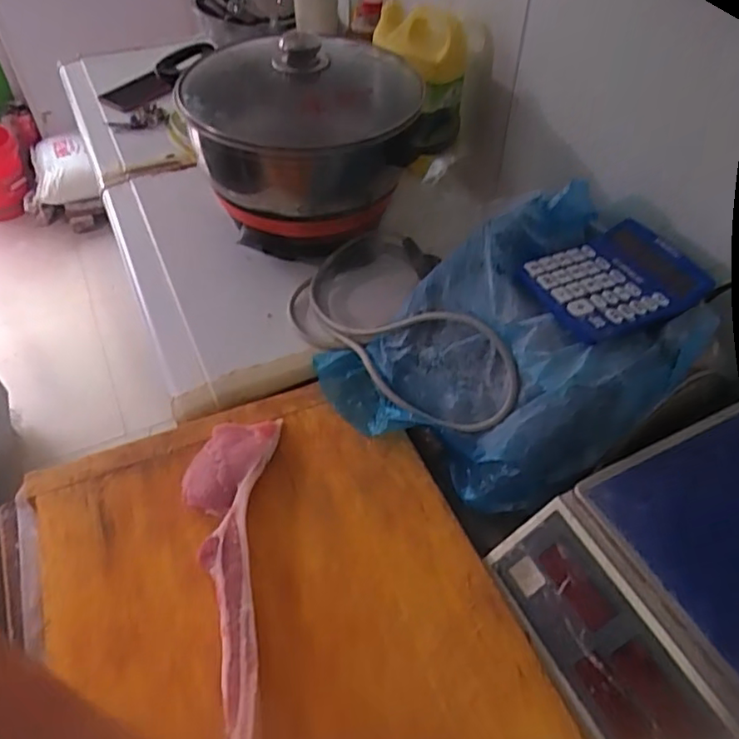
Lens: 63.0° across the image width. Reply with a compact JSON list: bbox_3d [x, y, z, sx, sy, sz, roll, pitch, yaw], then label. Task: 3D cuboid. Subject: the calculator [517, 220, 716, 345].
[{"bbox_3d":[0.230,-0.086,0.578,0.149,0.033,0.119,-18,50,-19],"label":"calculator"}]

